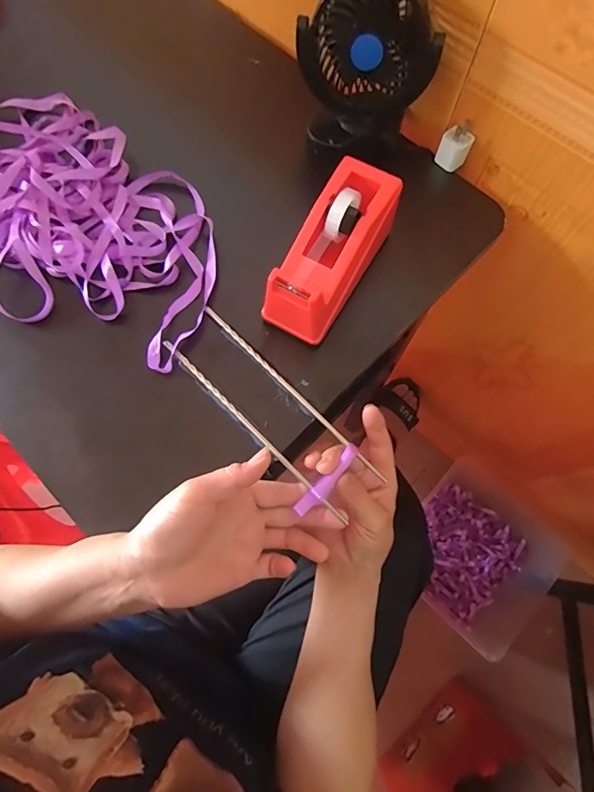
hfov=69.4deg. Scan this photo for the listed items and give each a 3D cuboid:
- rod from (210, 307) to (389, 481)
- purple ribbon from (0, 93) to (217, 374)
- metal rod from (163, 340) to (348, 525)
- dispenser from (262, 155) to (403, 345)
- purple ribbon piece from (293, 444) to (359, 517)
[{"bbox_3d":[-0.011,-0.011,0.383,0.202,0.010,0.006,44,78,9],"label":"rod"},{"bbox_3d":[-0.221,-0.182,0.417,0.351,0.028,0.201,38,76,12],"label":"purple ribbon"},{"bbox_3d":[-0.048,0.019,0.369,0.005,0.011,0.201,-44,78,-11],"label":"metal rod"},{"bbox_3d":[0.029,-0.127,0.379,0.062,0.069,0.155,30,74,10],"label":"dispenser"},{"bbox_3d":[0.027,0.068,0.349,0.012,0.006,0.068,41,79,10],"label":"purple ribbon piece"}]

